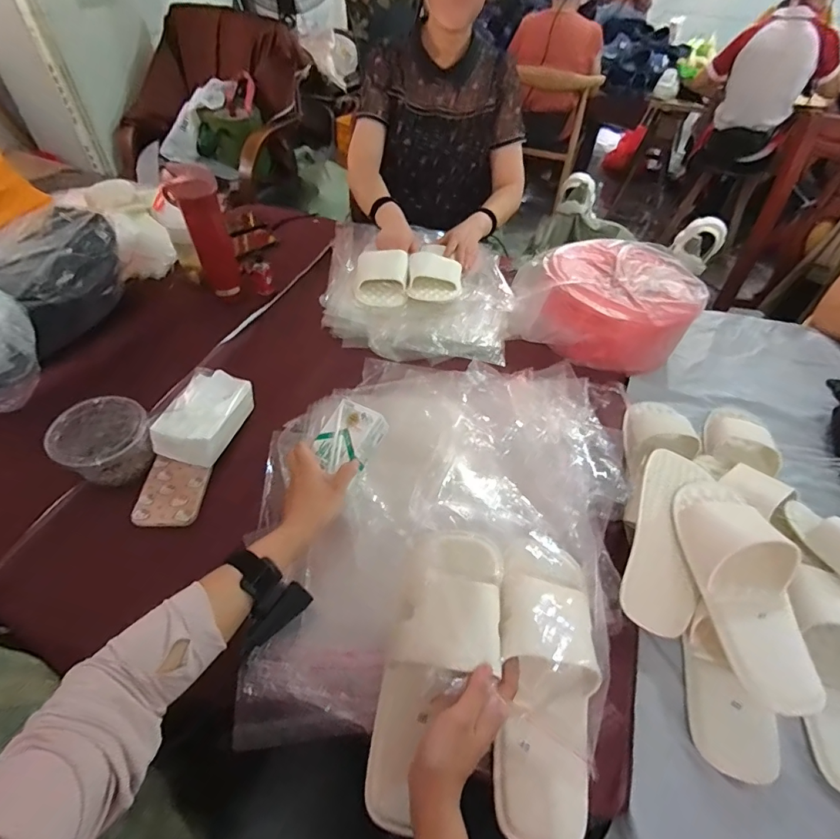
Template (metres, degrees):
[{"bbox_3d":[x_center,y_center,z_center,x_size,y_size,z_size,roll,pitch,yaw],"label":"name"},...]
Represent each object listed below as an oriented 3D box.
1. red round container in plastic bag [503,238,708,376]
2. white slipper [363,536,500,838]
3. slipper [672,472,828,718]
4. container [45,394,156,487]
[{"bbox_3d":[0.347,-0.231,0.871,0.324,0.114,0.264,16,50,10],"label":"red round container in plastic bag"},{"bbox_3d":[0.016,0.250,0.462,0.104,0.062,0.265,22,74,14],"label":"white slipper"},{"bbox_3d":[0.372,0.177,0.509,0.099,0.063,0.256,3,49,-2],"label":"slipper"},{"bbox_3d":[-0.432,0.031,0.623,0.100,0.075,0.112,36,56,24],"label":"container"}]

